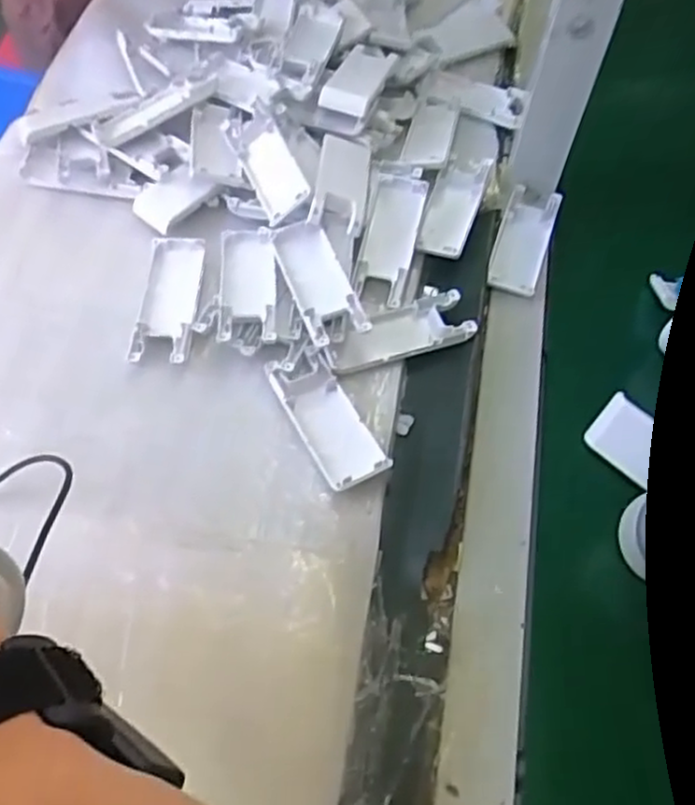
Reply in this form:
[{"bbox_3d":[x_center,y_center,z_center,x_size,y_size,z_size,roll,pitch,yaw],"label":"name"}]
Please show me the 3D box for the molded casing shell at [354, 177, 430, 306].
[{"bbox_3d":[0.033,-0.127,0.550,0.038,0.021,0.101,12,59,4],"label":"molded casing shell"}]

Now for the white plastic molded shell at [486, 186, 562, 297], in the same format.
[{"bbox_3d":[0.138,-0.127,0.574,0.040,0.015,0.112,19,60,8],"label":"white plastic molded shell"}]

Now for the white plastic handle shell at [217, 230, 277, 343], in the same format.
[{"bbox_3d":[-0.071,-0.084,0.516,0.039,0.016,0.100,-2,59,-4],"label":"white plastic handle shell"}]

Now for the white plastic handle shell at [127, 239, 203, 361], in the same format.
[{"bbox_3d":[-0.126,-0.074,0.515,0.040,0.008,0.103,3,59,-1],"label":"white plastic handle shell"}]

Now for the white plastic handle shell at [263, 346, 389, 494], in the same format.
[{"bbox_3d":[-0.014,0.008,0.473,0.041,0.018,0.105,-23,63,-16],"label":"white plastic handle shell"}]

